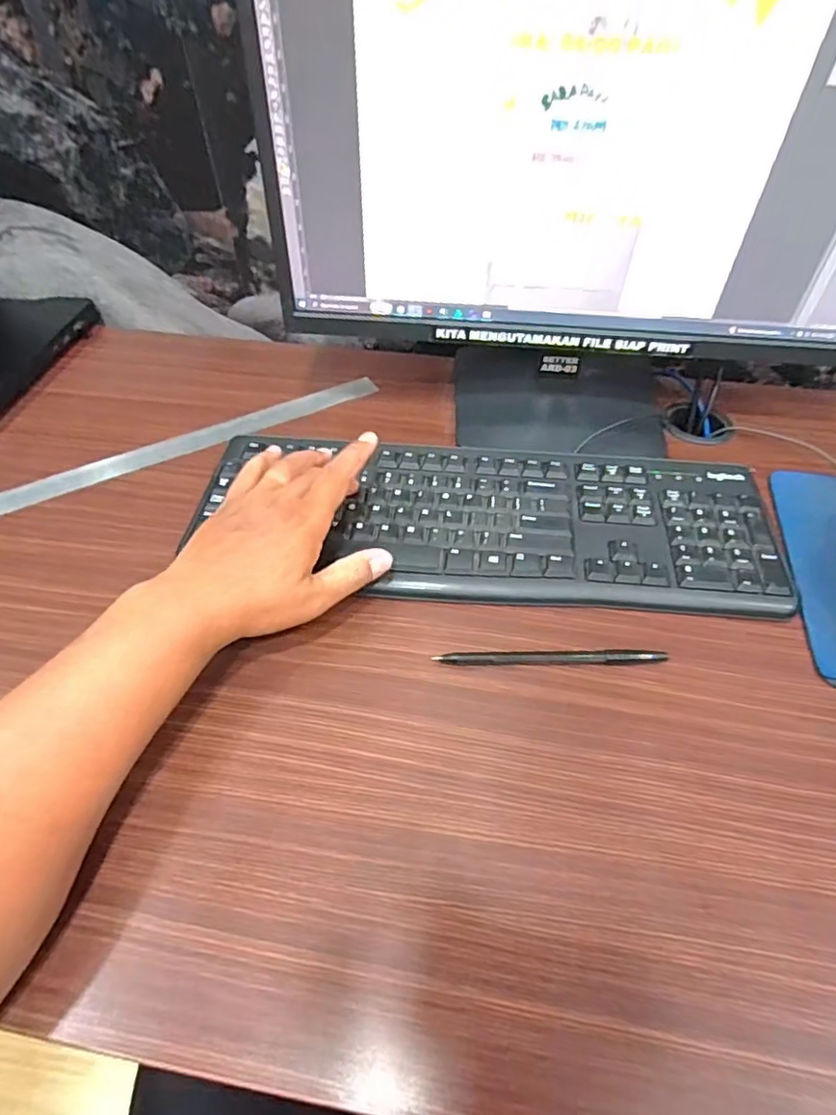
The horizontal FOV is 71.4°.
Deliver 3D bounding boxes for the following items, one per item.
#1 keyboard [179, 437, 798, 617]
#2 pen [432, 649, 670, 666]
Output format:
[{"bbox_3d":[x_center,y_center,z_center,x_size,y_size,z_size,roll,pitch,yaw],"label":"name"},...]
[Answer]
[{"bbox_3d":[0.048,-0.033,0.453,0.432,0.018,0.157,6,49,6],"label":"keyboard"},{"bbox_3d":[0.087,0.065,0.381,0.148,0.004,0.010,0,49,-1],"label":"pen"}]

